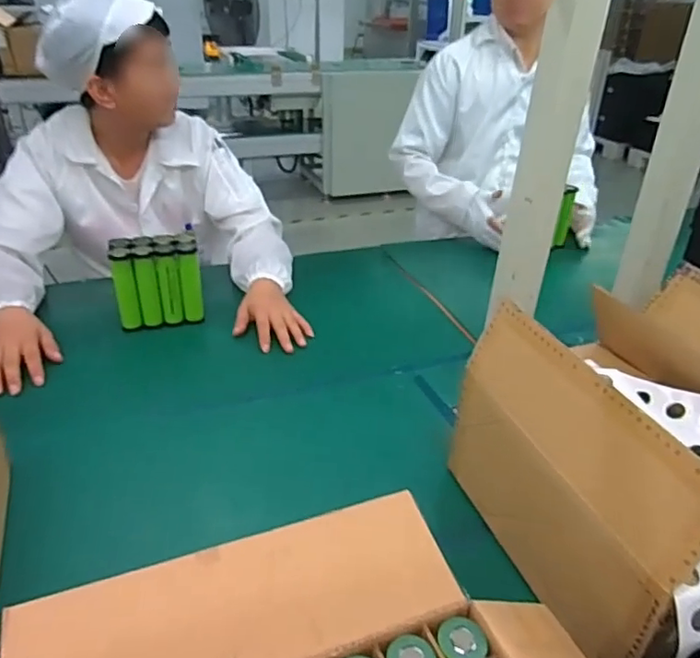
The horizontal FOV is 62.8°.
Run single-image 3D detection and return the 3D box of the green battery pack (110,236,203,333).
[{"bbox_3d":[-0.325,-0.080,0.977,0.137,0.140,0.061,-7,32,-14],"label":"green battery pack"}]

